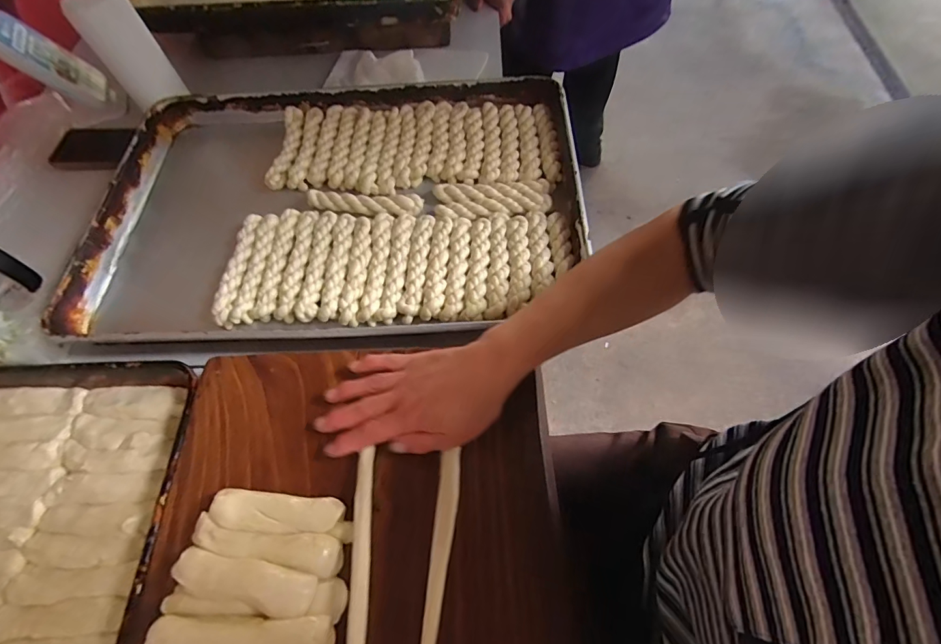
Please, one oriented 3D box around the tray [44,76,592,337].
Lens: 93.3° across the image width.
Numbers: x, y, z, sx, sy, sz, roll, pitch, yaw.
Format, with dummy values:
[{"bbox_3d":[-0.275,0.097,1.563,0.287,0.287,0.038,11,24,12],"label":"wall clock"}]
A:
[{"bbox_3d":[-0.179,-0.152,0.586,0.612,0.064,0.404,-2,63,1],"label":"tray"}]

